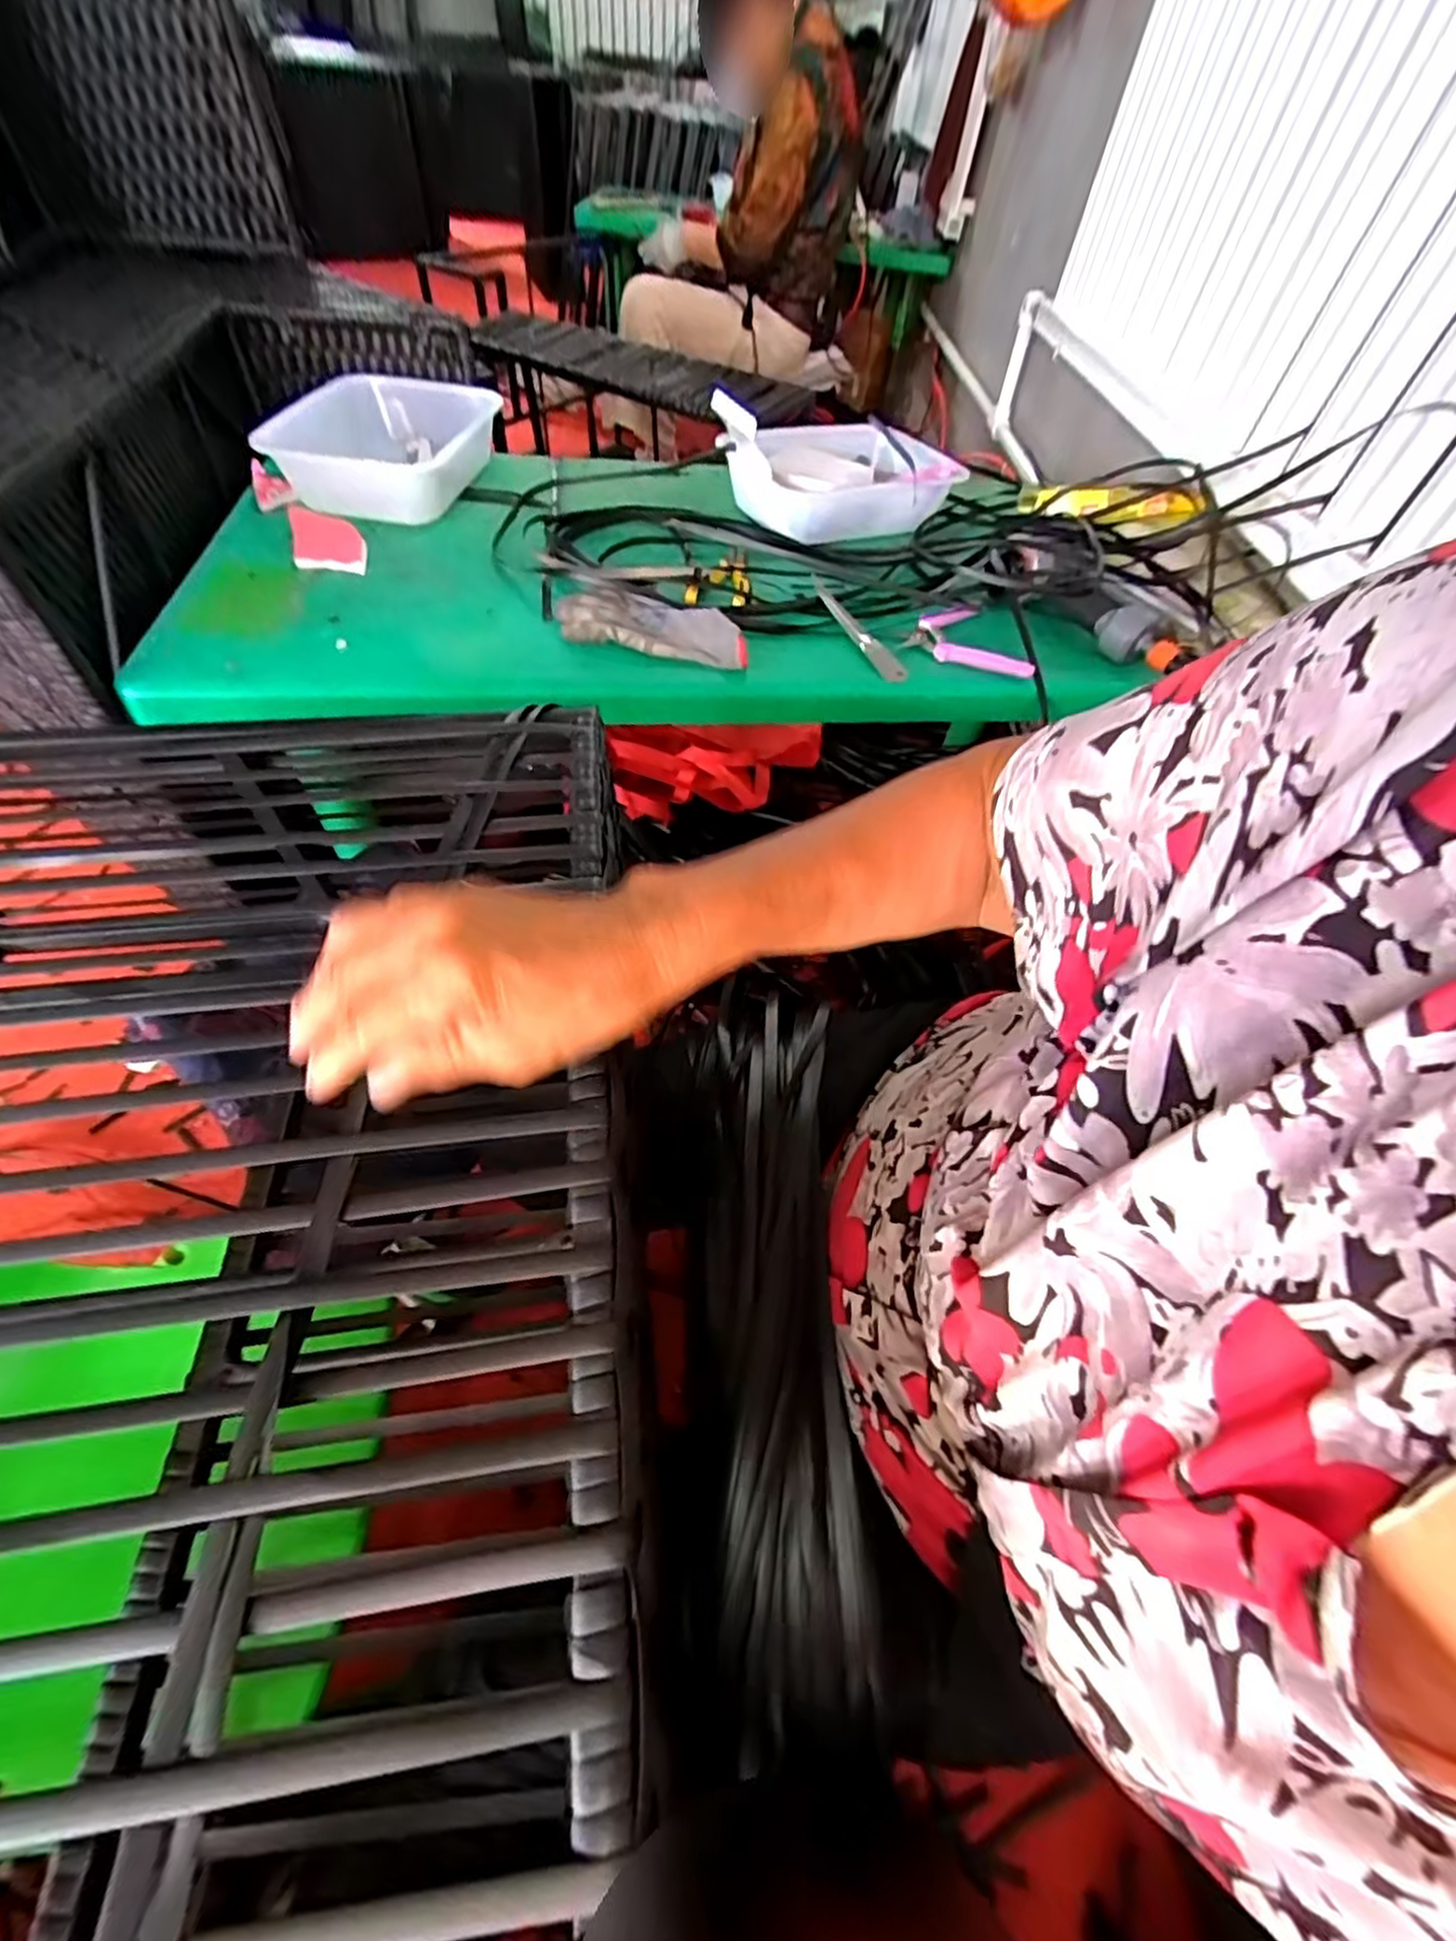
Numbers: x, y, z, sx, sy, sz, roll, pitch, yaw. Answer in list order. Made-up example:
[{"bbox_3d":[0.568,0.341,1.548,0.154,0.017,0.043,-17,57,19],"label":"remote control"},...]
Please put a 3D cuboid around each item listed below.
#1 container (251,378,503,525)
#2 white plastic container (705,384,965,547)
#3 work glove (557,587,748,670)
[{"bbox_3d":[-0.403,-0.638,0.846,0.198,0.077,0.266,8,54,0],"label":"container"},{"bbox_3d":[0.134,-0.645,0.863,0.294,0.117,0.199,-3,55,-8],"label":"white plastic container"},{"bbox_3d":[-0.074,-0.343,0.688,0.191,0.028,0.074,11,54,2],"label":"work glove"}]

